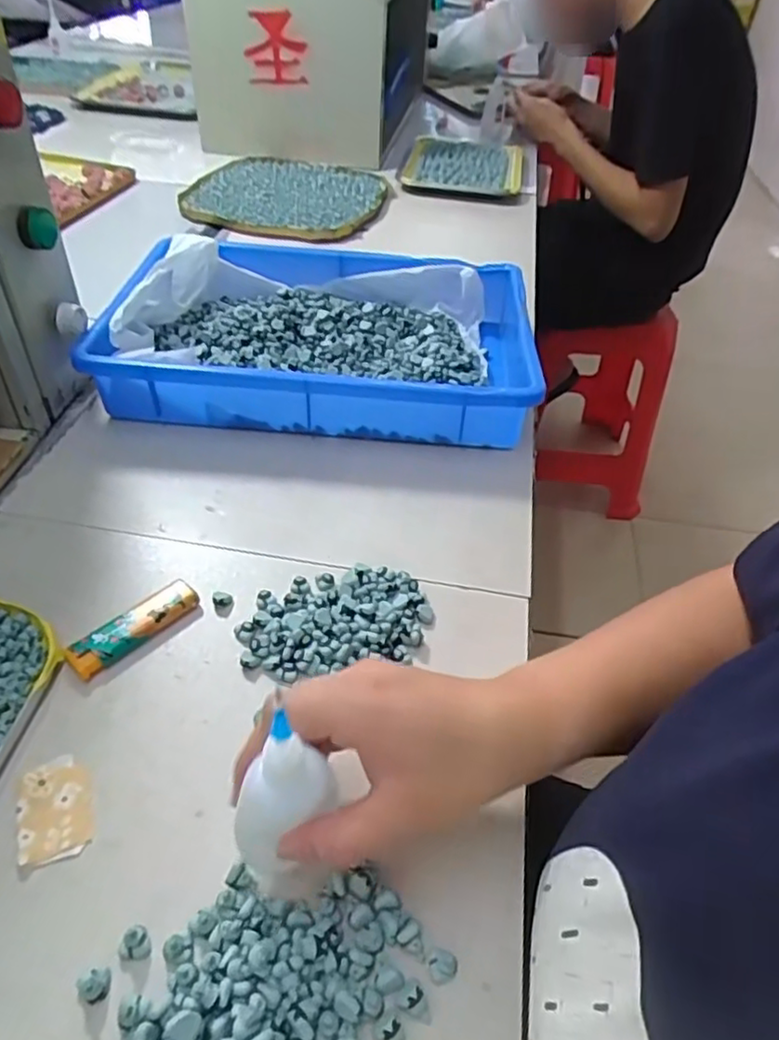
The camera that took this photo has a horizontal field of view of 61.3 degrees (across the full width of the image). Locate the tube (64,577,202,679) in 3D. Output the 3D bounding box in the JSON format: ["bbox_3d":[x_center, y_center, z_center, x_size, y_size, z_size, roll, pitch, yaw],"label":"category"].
[{"bbox_3d":[-0.151,0.063,0.390,0.025,0.010,0.078,34,51,27],"label":"tube"}]

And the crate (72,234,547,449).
[{"bbox_3d":[-0.055,-0.166,0.594,0.349,0.067,0.234,6,44,0],"label":"crate"}]

